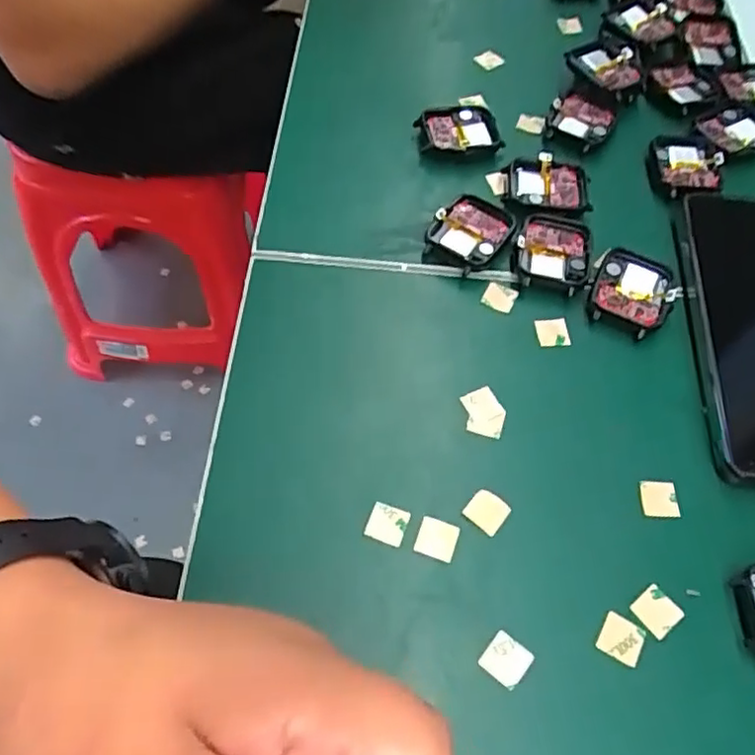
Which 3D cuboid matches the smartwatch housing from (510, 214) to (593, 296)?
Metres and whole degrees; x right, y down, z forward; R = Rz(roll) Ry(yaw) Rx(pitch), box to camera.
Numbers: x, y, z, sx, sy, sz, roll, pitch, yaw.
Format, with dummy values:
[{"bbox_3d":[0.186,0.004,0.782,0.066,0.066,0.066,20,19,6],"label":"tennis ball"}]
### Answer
[{"bbox_3d":[0.089,-0.064,0.337,0.039,0.008,0.046,10,60,4],"label":"smartwatch housing"}]

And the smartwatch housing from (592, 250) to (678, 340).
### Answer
[{"bbox_3d":[0.126,-0.042,0.327,0.036,0.010,0.039,24,61,12],"label":"smartwatch housing"}]

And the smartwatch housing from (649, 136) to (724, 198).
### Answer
[{"bbox_3d":[0.176,-0.120,0.374,0.038,0.006,0.048,7,59,2],"label":"smartwatch housing"}]

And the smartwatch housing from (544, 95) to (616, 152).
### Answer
[{"bbox_3d":[0.120,-0.152,0.389,0.035,0.006,0.038,27,62,13],"label":"smartwatch housing"}]

